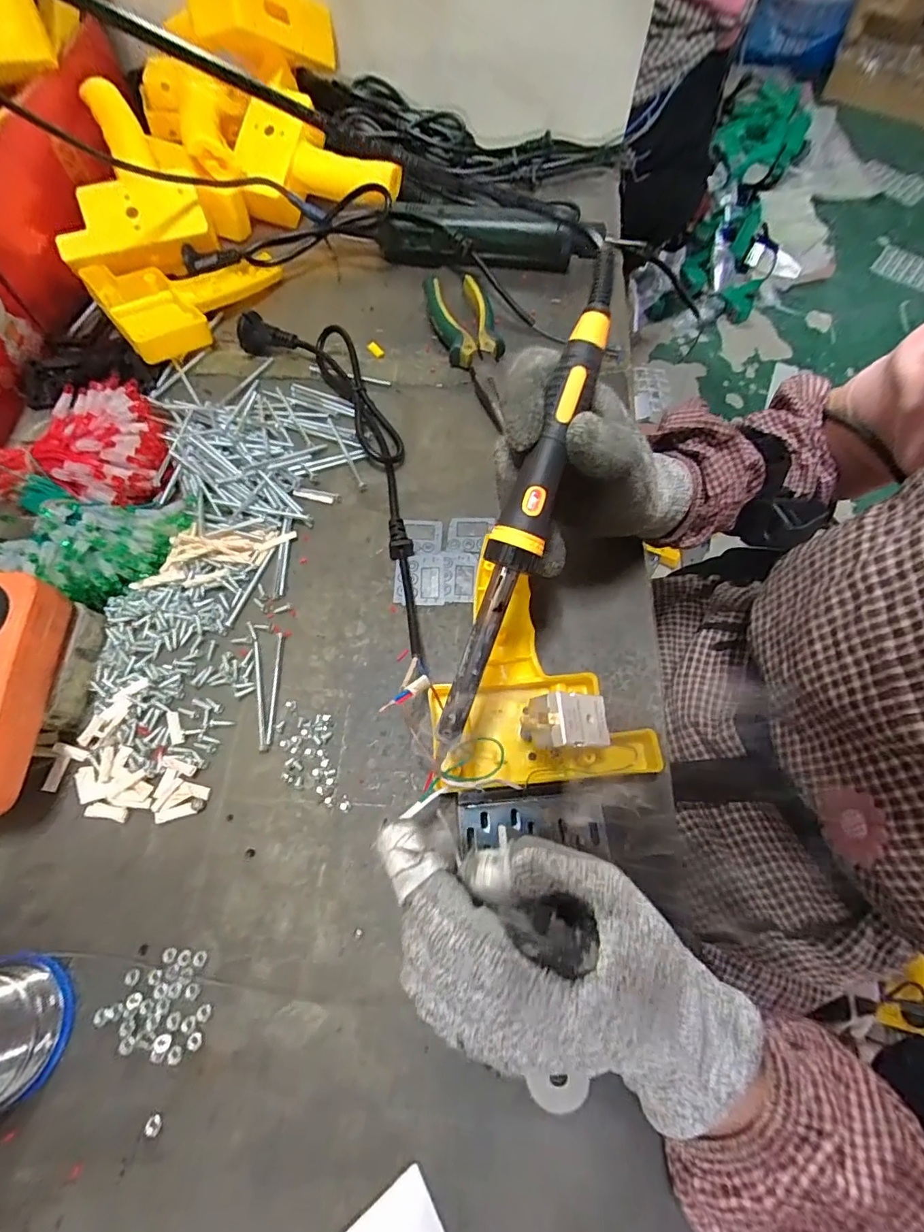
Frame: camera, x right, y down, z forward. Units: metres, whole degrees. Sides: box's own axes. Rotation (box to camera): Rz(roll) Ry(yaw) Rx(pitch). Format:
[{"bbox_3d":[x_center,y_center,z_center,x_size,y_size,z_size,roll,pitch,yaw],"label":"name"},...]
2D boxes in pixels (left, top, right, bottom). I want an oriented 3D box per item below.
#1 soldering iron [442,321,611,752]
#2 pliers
[{"bbox_3d":[0.026,-0.038,0.227,0.021,0.016,0.197,20,95,8],"label":"soldering iron"},{"bbox_3d":[0.009,-0.237,0.434,0.055,0.025,0.166,-11,67,-6],"label":"pliers"}]

